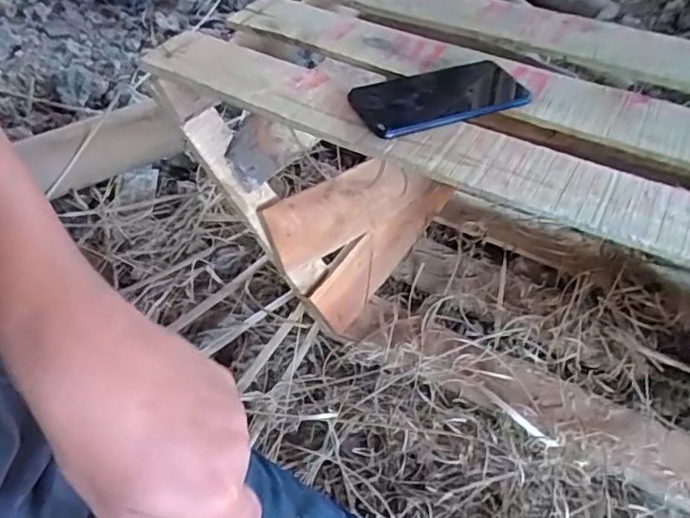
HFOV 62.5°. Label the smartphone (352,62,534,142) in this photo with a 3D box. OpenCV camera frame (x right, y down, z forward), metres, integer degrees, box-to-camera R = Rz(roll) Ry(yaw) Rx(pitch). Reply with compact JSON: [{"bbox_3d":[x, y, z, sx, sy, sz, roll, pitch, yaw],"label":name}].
[{"bbox_3d":[0.086,-0.153,0.520,0.161,0.016,0.087,-22,56,-19],"label":"smartphone"}]

